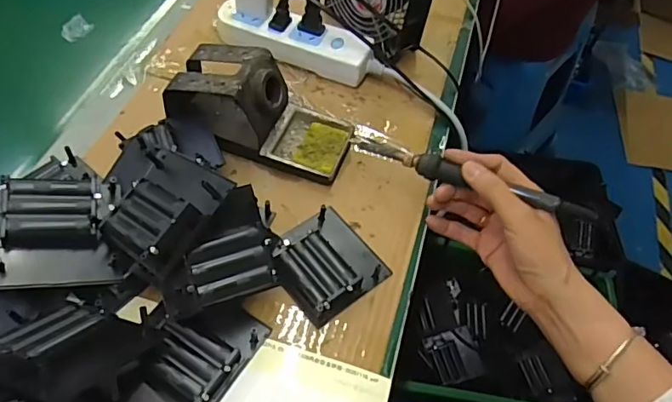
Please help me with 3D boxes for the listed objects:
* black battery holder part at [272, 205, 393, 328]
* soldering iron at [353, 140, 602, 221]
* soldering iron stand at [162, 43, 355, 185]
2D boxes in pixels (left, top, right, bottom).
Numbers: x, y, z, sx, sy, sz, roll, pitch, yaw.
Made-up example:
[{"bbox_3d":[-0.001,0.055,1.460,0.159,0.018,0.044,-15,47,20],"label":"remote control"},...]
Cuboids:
[{"bbox_3d":[-0.009,0.047,0.415,0.083,0.021,0.078,-32,64,-26],"label":"black battery holder part"},{"bbox_3d":[0.108,-0.020,0.436,0.205,0.014,0.017,19,54,18],"label":"soldering iron"},{"bbox_3d":[-0.067,-0.081,0.469,0.160,0.077,0.081,15,54,4],"label":"soldering iron stand"}]

